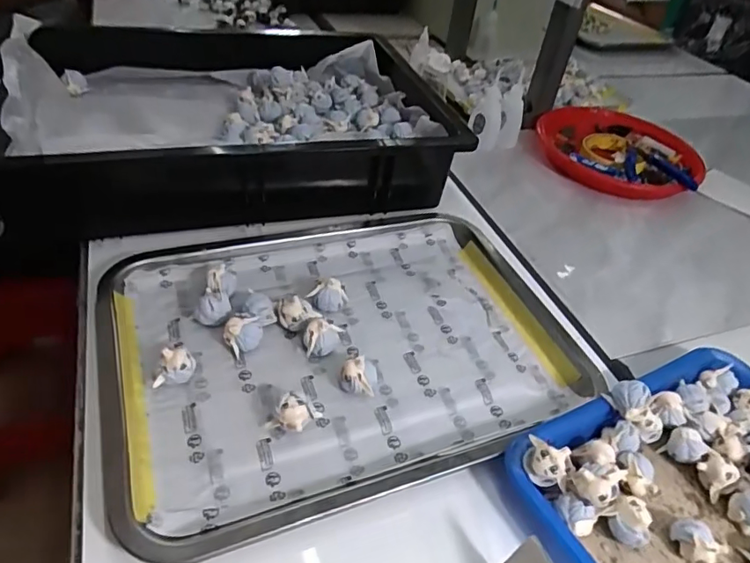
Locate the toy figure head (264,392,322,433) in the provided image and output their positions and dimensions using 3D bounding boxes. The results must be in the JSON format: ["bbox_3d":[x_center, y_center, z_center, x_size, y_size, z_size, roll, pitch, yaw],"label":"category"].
[{"bbox_3d":[-0.056,0.091,0.361,0.030,0.027,0.023,17,43,11],"label":"toy figure head"}]

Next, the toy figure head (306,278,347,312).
[{"bbox_3d":[-0.042,0.015,0.460,0.028,0.031,0.022,26,46,20],"label":"toy figure head"}]

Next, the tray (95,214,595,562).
[{"bbox_3d":[-0.028,0.040,0.429,0.353,0.027,0.283,-14,46,-21],"label":"tray"}]

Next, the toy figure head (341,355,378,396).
[{"bbox_3d":[-0.012,0.072,0.390,0.025,0.025,0.022,12,42,5],"label":"toy figure head"}]

